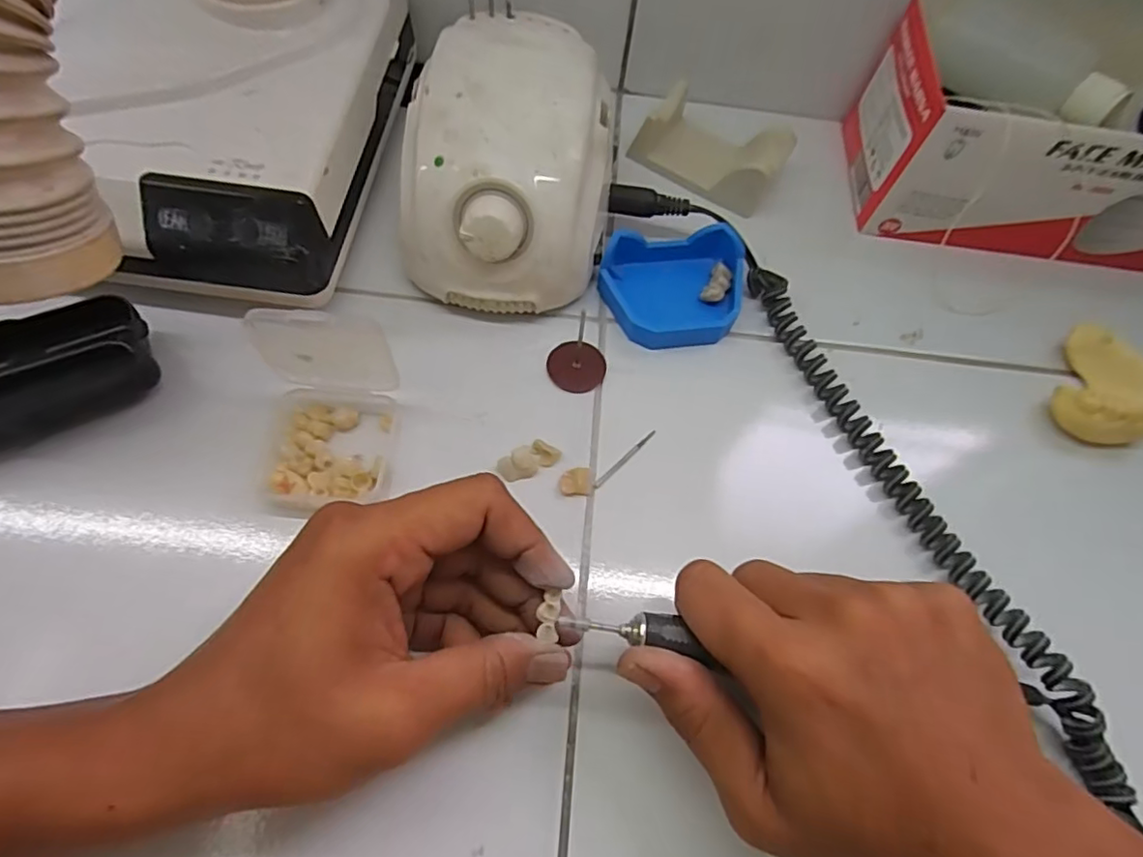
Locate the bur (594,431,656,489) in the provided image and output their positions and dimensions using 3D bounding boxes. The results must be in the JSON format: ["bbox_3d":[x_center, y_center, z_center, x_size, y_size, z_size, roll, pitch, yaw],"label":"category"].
[{"bbox_3d":[0.027,0.015,0.297,0.044,0.005,0.004,-40,74,-21],"label":"bur"}]

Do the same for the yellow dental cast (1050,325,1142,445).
[{"bbox_3d":[0.283,-0.018,0.317,0.047,0.029,0.060,31,66,9],"label":"yellow dental cast"}]

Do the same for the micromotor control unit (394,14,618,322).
[{"bbox_3d":[-0.032,-0.137,0.317,0.100,0.081,0.137,11,64,0],"label":"micromotor control unit"}]

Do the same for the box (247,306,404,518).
[{"bbox_3d":[-0.113,-0.009,0.259,0.062,0.063,0.076,6,65,-2],"label":"box"}]

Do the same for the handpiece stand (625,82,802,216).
[{"bbox_3d":[0.087,-0.174,0.373,0.086,0.029,0.045,32,66,10],"label":"handpiece stand"}]

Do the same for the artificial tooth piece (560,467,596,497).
[{"bbox_3d":[0.003,0.025,0.287,0.017,0.006,0.014,0,65,-6],"label":"artificial tooth piece"}]

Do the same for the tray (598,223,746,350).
[{"bbox_3d":[0.057,-0.077,0.326,0.080,0.024,0.063,-4,65,-7],"label":"tray"}]

